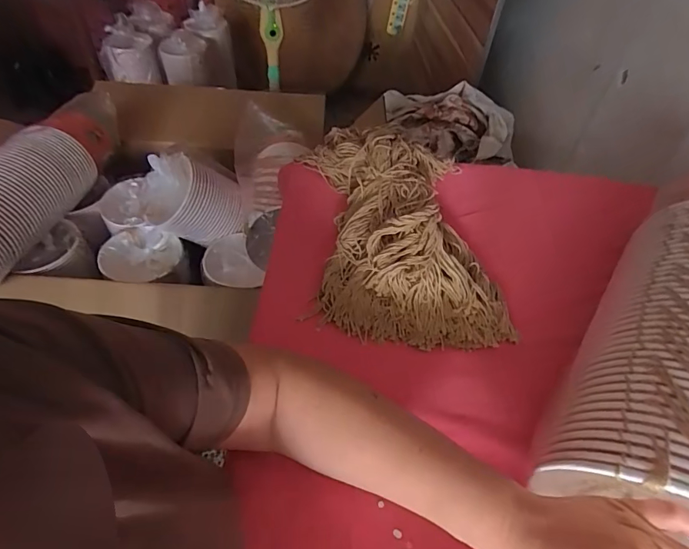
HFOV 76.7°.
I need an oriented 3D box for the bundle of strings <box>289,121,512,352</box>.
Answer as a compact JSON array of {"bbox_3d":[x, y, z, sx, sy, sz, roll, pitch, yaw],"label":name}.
[{"bbox_3d":[0.068,-0.072,0.543,0.200,0.067,0.338,-1,50,-4],"label":"bundle of strings"}]

